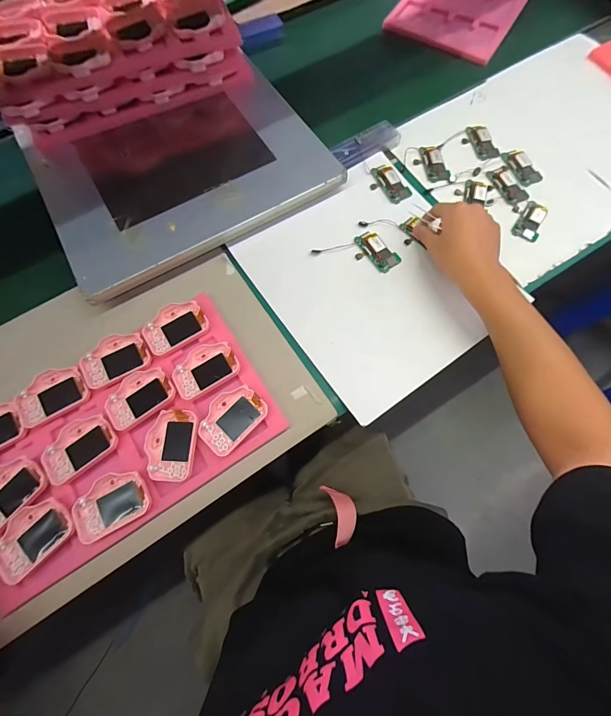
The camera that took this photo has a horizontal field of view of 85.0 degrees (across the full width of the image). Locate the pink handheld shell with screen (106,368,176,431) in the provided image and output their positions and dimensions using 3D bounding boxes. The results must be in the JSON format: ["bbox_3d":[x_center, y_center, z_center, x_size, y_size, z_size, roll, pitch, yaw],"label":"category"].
[{"bbox_3d":[-0.213,0.047,0.429,0.082,0.013,0.058,-29,75,-8],"label":"pink handheld shell with screen"}]

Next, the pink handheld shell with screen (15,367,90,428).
[{"bbox_3d":[-0.328,0.047,0.431,0.084,0.017,0.055,-29,73,-8],"label":"pink handheld shell with screen"}]

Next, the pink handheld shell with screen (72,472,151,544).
[{"bbox_3d":[-0.229,0.171,0.395,0.085,0.019,0.061,-27,72,-8],"label":"pink handheld shell with screen"}]

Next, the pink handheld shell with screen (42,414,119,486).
[{"bbox_3d":[-0.278,0.107,0.411,0.086,0.016,0.059,-32,73,-9],"label":"pink handheld shell with screen"}]

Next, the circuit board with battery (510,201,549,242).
[{"bbox_3d":[0.352,-0.214,0.518,0.037,0.006,0.073,28,76,9],"label":"circuit board with battery"}]

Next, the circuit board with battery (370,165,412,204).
[{"bbox_3d":[0.139,-0.285,0.543,0.039,0.009,0.072,-34,75,-9],"label":"circuit board with battery"}]

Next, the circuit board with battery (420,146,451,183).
[{"bbox_3d":[0.216,-0.327,0.556,0.037,0.004,0.075,-10,73,-2],"label":"circuit board with battery"}]

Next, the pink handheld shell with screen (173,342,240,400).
[{"bbox_3d":[-0.133,0.012,0.438,0.085,0.012,0.063,-33,75,-9],"label":"pink handheld shell with screen"}]

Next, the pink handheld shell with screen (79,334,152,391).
[{"bbox_3d":[-0.254,0.000,0.444,0.082,0.013,0.062,-22,74,-6],"label":"pink handheld shell with screen"}]

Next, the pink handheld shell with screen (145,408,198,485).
[{"bbox_3d":[-0.166,0.107,0.411,0.061,0.012,0.083,4,73,2],"label":"pink handheld shell with screen"}]

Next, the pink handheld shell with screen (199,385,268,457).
[{"bbox_3d":[-0.094,0.075,0.420,0.059,0.010,0.083,42,78,12],"label":"pink handheld shell with screen"}]

